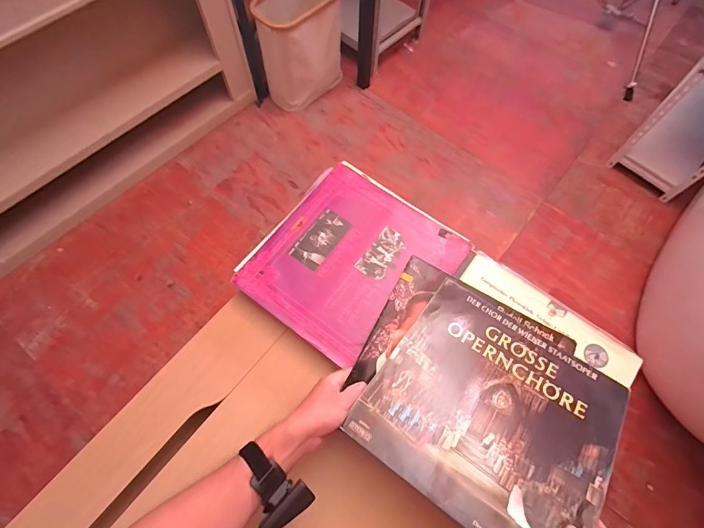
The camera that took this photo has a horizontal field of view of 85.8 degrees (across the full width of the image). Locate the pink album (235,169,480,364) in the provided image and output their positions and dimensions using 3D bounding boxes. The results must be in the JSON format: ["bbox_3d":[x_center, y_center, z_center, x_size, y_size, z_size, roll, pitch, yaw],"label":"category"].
[{"bbox_3d":[0.001,-0.003,0.682,0.295,0.009,0.314,35,71,14],"label":"pink album"}]

